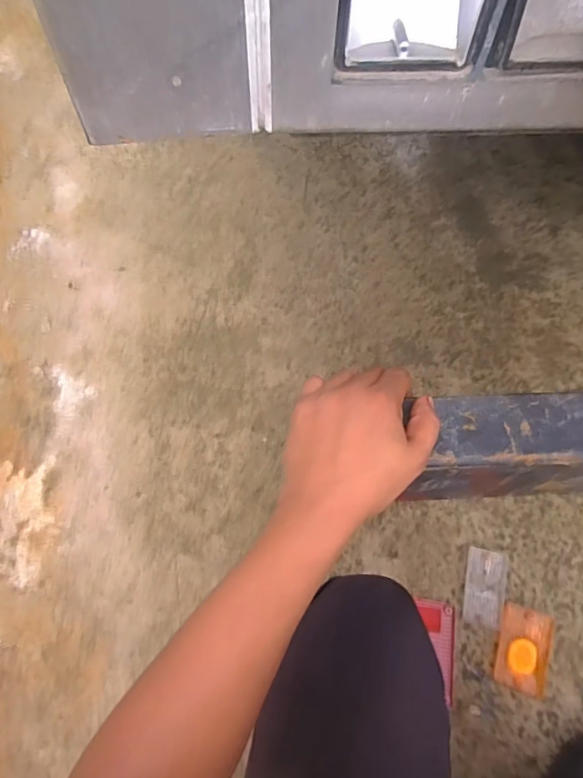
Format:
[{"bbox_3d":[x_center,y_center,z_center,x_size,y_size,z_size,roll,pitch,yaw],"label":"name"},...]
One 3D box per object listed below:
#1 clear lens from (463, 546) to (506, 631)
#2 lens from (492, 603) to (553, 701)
[{"bbox_3d":[0.329,0.337,0.810,0.061,0.012,0.120,14,65,6],"label":"clear lens"},{"bbox_3d":[0.378,0.422,0.771,0.080,0.013,0.121,19,66,8],"label":"lens"}]

